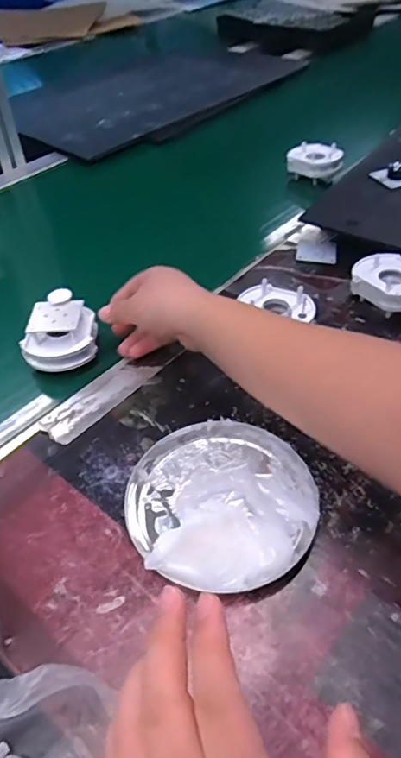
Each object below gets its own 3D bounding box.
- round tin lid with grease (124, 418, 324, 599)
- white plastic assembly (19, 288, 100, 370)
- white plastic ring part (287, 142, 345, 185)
[{"bbox_3d":[0.015,0.079,0.358,0.126,0.029,0.126,-1,46,1],"label":"round tin lid with grease"},{"bbox_3d":[-0.126,-0.043,0.472,0.062,0.044,0.062,-6,46,-4],"label":"white plastic assembly"},{"bbox_3d":[0.155,-0.297,0.715,0.072,0.037,0.072,7,46,8],"label":"white plastic ring part"}]

